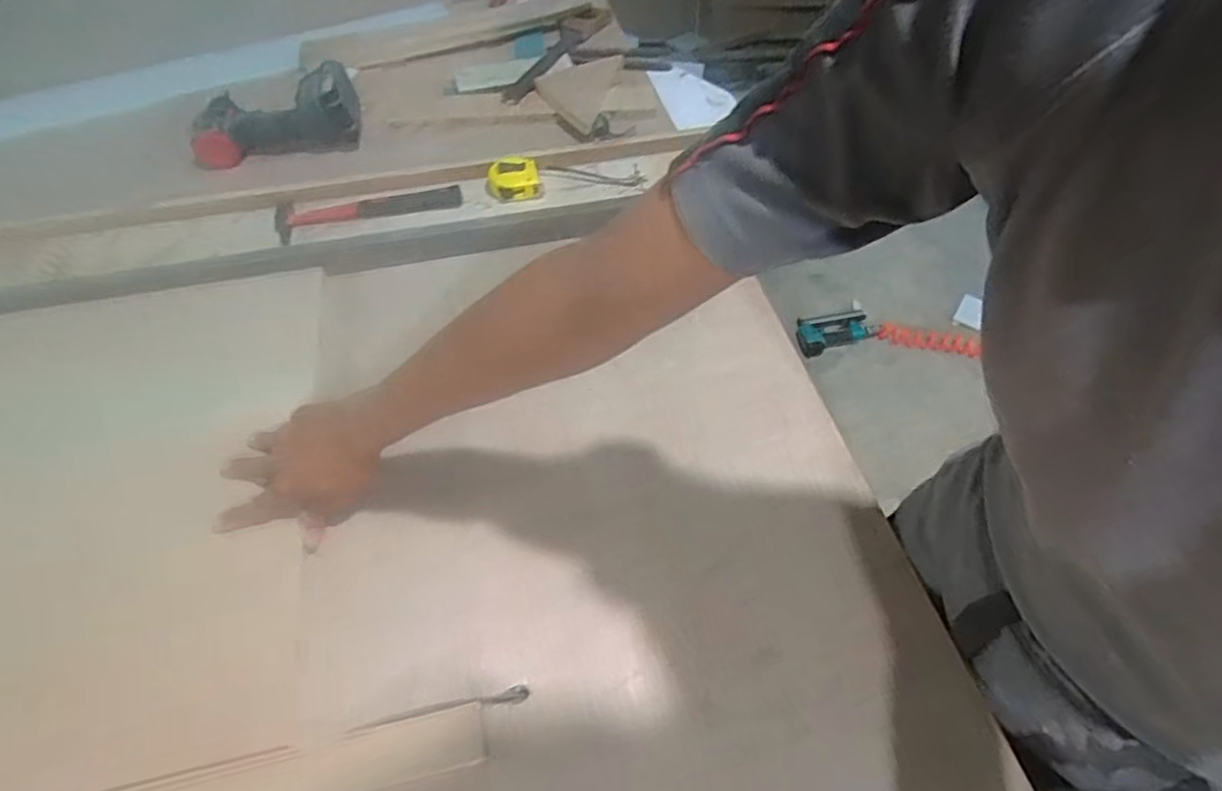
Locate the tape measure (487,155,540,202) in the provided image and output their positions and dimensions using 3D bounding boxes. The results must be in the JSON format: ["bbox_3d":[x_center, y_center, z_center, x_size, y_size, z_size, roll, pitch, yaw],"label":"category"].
[{"bbox_3d":[-0.134,-0.298,0.831,0.067,0.033,0.057,-15,55,-11],"label":"tape measure"}]

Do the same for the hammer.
[{"bbox_3d":[-0.327,-0.250,0.821,0.250,0.034,0.073,-8,54,-6],"label":"hammer"}]

